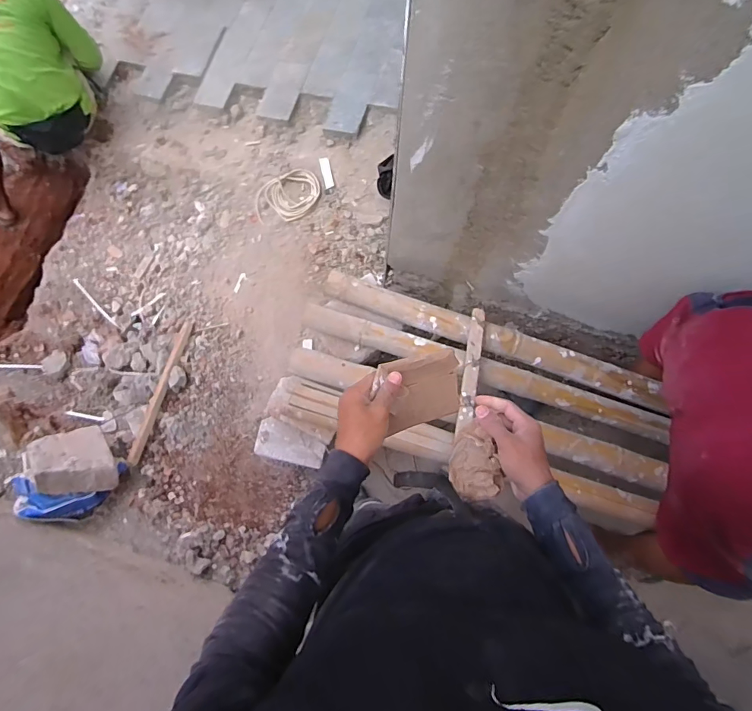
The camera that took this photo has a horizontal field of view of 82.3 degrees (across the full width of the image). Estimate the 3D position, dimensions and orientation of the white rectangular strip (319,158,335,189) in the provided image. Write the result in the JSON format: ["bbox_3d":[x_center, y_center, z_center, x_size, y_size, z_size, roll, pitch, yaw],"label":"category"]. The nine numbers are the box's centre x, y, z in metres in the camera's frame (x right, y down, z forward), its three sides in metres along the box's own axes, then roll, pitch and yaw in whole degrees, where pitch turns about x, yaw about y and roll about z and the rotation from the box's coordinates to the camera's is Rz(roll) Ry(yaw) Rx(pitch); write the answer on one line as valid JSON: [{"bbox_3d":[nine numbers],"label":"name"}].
[{"bbox_3d":[-0.199,-0.739,1.745,0.038,0.007,0.151,-16,72,9],"label":"white rectangular strip"}]

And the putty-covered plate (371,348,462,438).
[{"bbox_3d":[0.059,0.046,0.562,0.119,0.013,0.098,-19,114,-25],"label":"putty-covered plate"}]

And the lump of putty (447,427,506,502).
[{"bbox_3d":[0.123,0.141,0.546,0.062,0.016,0.084,-19,79,13],"label":"lump of putty"}]

